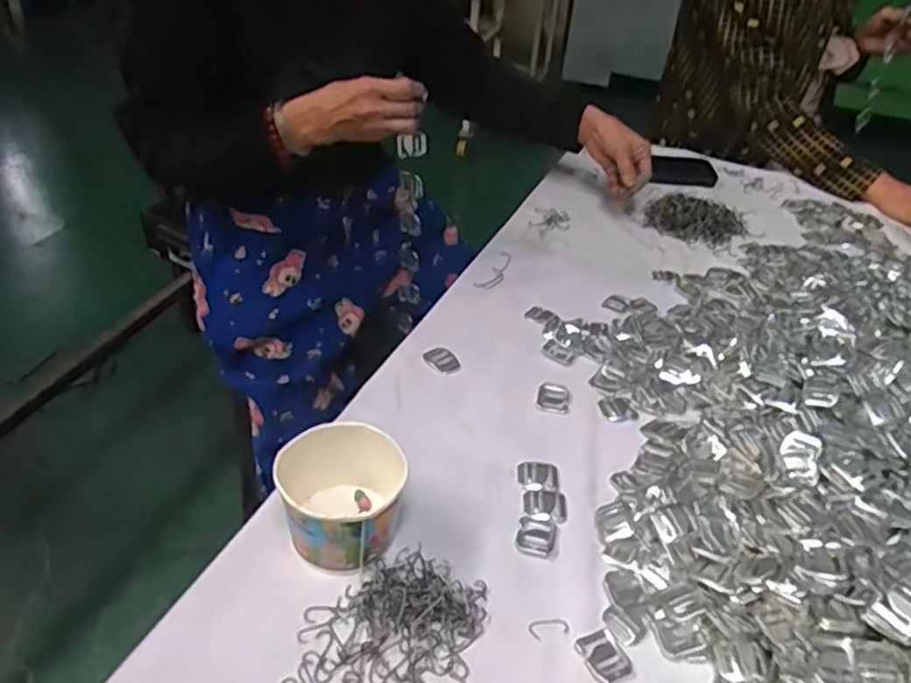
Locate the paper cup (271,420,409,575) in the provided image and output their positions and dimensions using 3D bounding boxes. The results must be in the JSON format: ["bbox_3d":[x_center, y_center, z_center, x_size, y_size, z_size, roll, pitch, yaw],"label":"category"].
[{"bbox_3d":[-0.084,0.119,0.526,0.087,0.074,0.082,3,38,-3],"label":"paper cup"}]

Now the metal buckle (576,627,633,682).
[{"bbox_3d":[0.103,0.216,0.484,0.030,0.004,0.035,-15,42,-24],"label":"metal buckle"}]

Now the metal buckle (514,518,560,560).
[{"bbox_3d":[0.066,0.155,0.559,0.035,0.004,0.036,11,38,7],"label":"metal buckle"}]

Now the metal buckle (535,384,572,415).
[{"bbox_3d":[0.099,0.056,0.705,0.034,0.004,0.039,10,38,6],"label":"metal buckle"}]

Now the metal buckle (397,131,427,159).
[{"bbox_3d":[-0.053,-0.242,0.871,0.040,0.042,0.010,-15,59,-20],"label":"metal buckle"}]

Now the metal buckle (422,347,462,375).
[{"bbox_3d":[-0.015,0.019,0.726,0.030,0.010,0.037,-18,43,-27],"label":"metal buckle"}]

